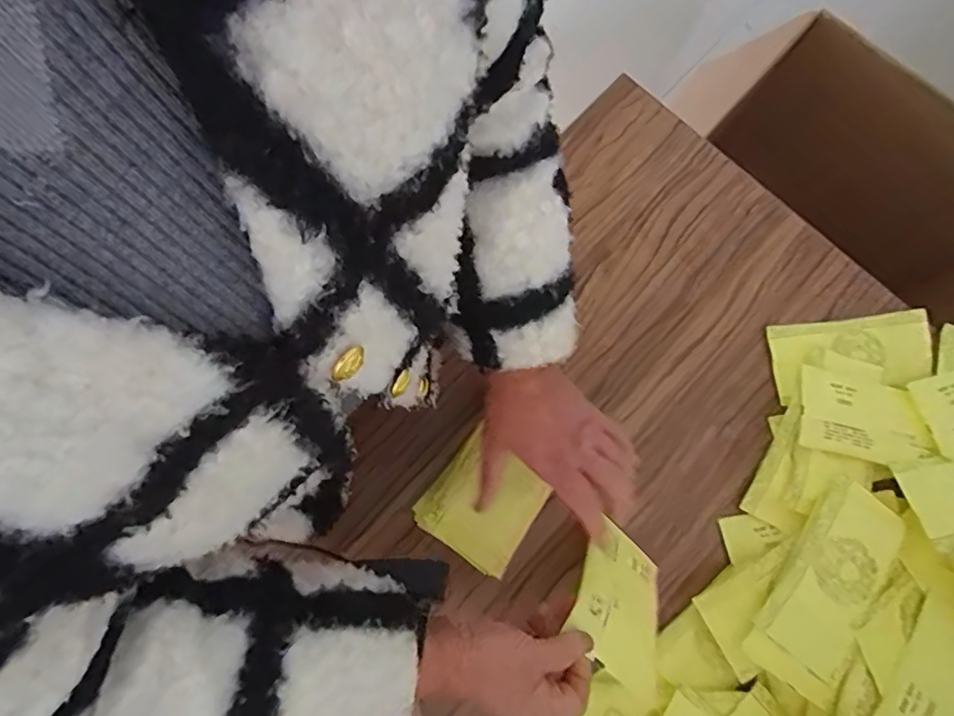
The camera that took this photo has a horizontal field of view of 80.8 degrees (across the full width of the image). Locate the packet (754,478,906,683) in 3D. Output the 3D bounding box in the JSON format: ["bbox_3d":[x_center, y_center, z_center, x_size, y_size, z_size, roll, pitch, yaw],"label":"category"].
[{"bbox_3d":[0.340,0.205,0.537,0.077,0.025,0.175,38,81,6],"label":"packet"}]

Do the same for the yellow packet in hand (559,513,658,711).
[{"bbox_3d":[0.124,0.205,0.490,0.080,0.165,0.015,40,114,3],"label":"yellow packet in hand"}]

